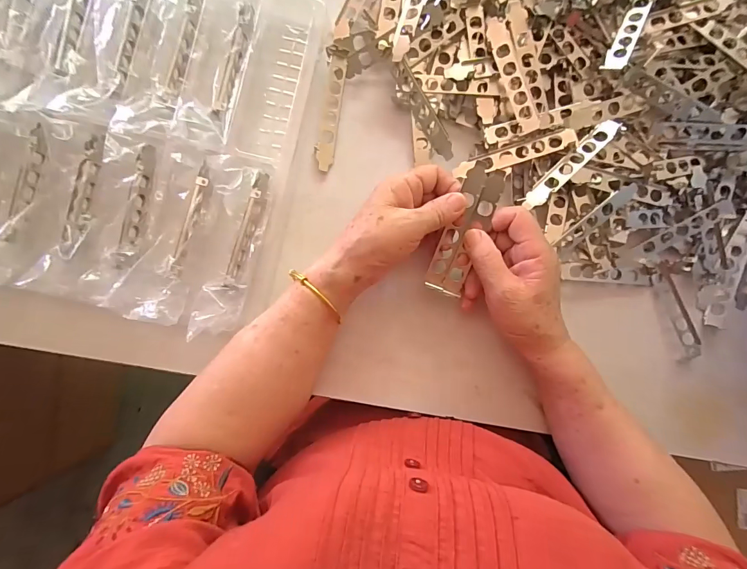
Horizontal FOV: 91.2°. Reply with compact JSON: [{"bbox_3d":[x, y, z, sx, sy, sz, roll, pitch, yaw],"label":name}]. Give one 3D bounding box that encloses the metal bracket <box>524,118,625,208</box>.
[{"bbox_3d":[0.193,-0.117,0.358,0.114,0.008,0.021,-42,59,2],"label":"metal bracket"}]

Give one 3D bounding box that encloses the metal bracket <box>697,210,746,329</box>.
[{"bbox_3d":[0.381,-0.018,0.387,0.030,0.012,0.130,21,87,-1],"label":"metal bracket"}]

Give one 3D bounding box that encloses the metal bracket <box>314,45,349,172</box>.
[{"bbox_3d":[-0.044,-0.180,0.377,0.021,0.010,0.123,8,87,-2],"label":"metal bracket"}]

